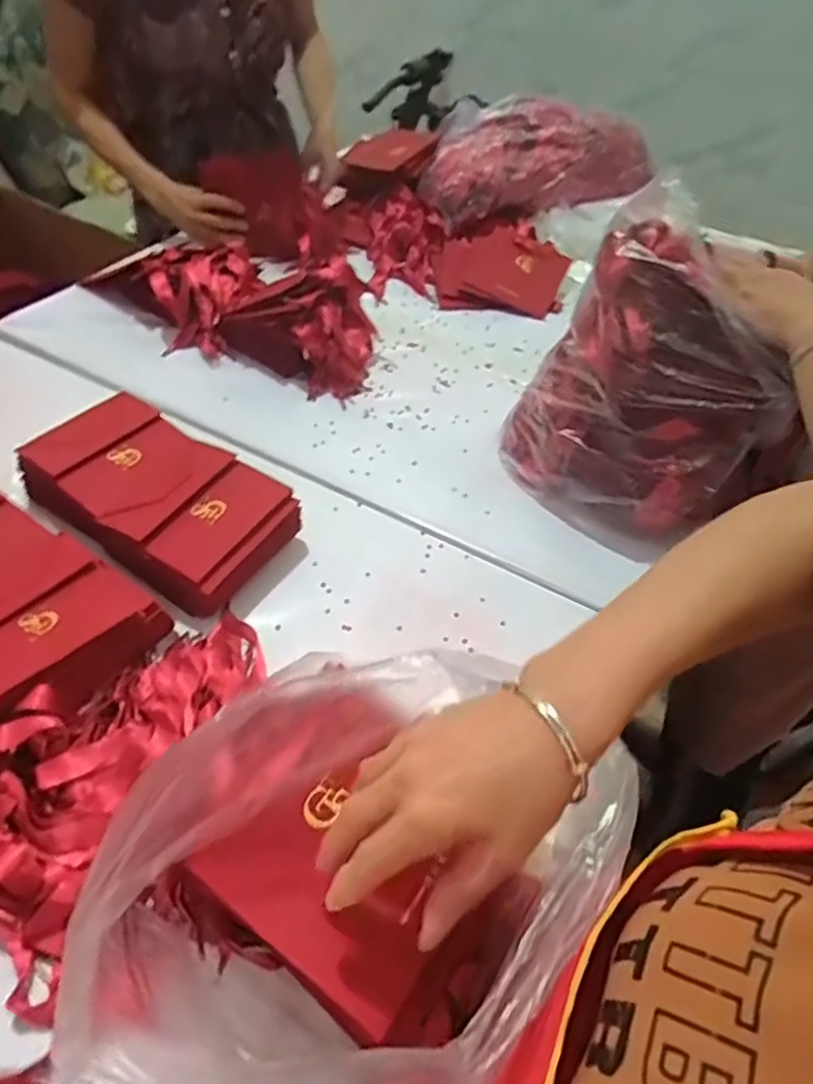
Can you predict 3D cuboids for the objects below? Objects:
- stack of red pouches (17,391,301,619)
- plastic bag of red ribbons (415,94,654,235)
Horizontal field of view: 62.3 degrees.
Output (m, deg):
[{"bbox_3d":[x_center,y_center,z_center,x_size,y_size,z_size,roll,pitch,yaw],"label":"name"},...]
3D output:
[{"bbox_3d":[-0.256,-0.042,0.708,0.279,0.076,0.151,29,53,20],"label":"stack of red pouches"},{"bbox_3d":[0.229,-0.641,1.162,0.395,0.181,0.202,7,48,3],"label":"plastic bag of red ribbons"}]

